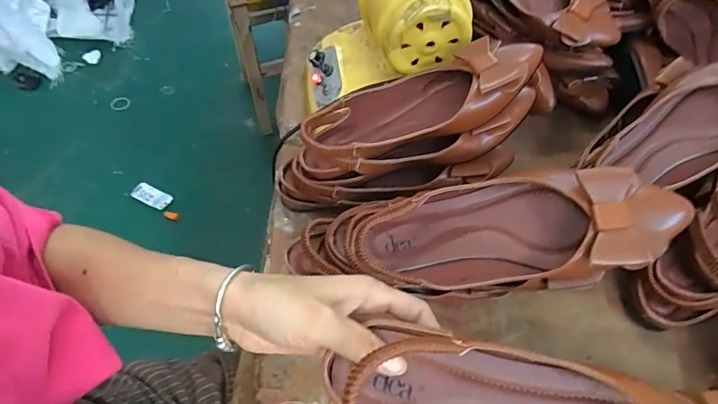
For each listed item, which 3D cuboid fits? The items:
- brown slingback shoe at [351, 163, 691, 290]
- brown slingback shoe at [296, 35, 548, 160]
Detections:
[{"bbox_3d":[0.118,0.022,0.351,0.245,0.062,0.090,-9,83,18],"label":"brown slingback shoe"},{"bbox_3d":[0.061,-0.101,0.429,0.225,0.064,0.103,-16,56,14],"label":"brown slingback shoe"}]

